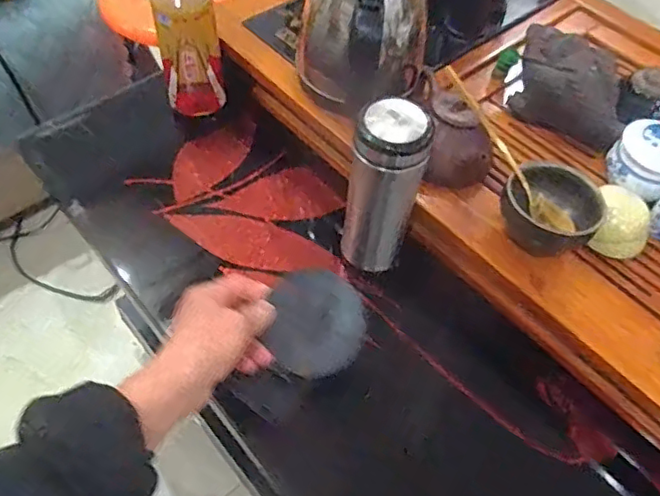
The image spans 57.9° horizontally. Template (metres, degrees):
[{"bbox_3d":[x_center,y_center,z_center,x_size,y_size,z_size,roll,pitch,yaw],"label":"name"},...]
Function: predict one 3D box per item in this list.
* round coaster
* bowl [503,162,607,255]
[{"bbox_3d":[-0.010,0.063,0.513,0.080,0.004,0.091,9,72,-2],"label":"round coaster"},{"bbox_3d":[0.191,-0.027,0.526,0.083,0.058,0.075,27,58,15],"label":"bowl"}]

